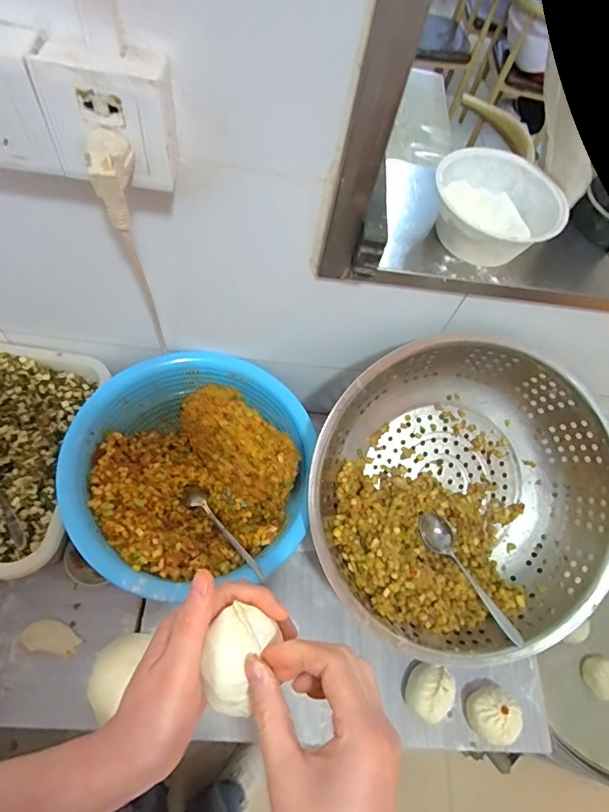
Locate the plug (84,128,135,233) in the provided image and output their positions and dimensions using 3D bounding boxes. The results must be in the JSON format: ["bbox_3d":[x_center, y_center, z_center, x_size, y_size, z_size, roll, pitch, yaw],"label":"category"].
[{"bbox_3d":[-0.145,-0.174,0.351,0.026,0.066,0.033,10,58,7],"label":"plug"}]

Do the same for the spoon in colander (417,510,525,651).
[{"bbox_3d":[0.224,0.226,0.611,0.037,0.034,0.187,-28,61,-16],"label":"spoon in colander"}]

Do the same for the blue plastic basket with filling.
[{"bbox_3d":[-0.144,0.086,0.616,0.309,0.142,0.303,-12,58,-7],"label":"blue plastic basket with filling"}]

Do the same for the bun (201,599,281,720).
[{"bbox_3d":[-0.044,0.160,0.288,0.037,0.034,0.058,22,60,14],"label":"bun"}]

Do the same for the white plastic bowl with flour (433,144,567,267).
[{"bbox_3d":[0.218,-0.224,0.516,0.135,0.074,0.126,0,57,0],"label":"white plastic bowl with flour"}]

